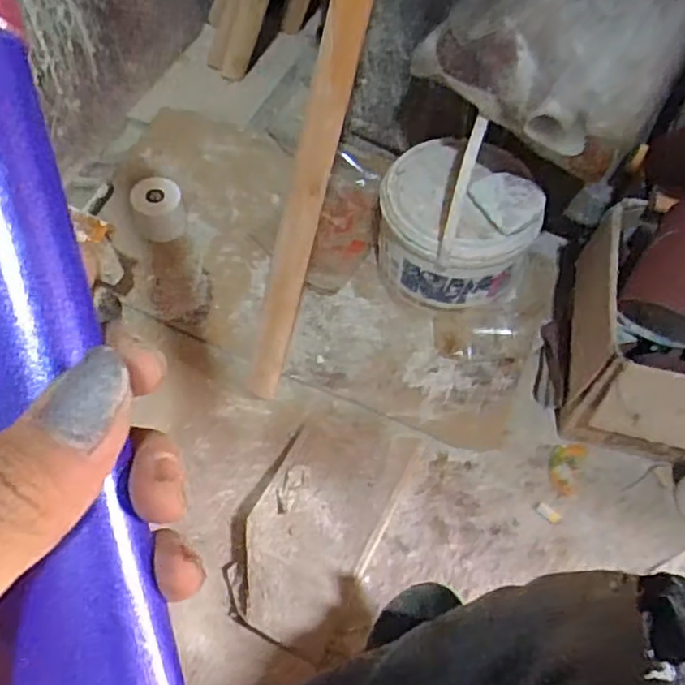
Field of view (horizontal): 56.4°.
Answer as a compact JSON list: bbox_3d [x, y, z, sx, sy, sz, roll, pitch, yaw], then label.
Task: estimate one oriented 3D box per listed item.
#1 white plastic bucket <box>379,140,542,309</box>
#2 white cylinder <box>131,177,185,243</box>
[{"bbox_3d":[0.132,-0.159,0.714,0.164,0.175,0.168,0,58,0],"label":"white plastic bucket"},{"bbox_3d":[-0.234,-0.166,0.813,0.064,0.058,0.060,-20,60,-13],"label":"white cylinder"}]

